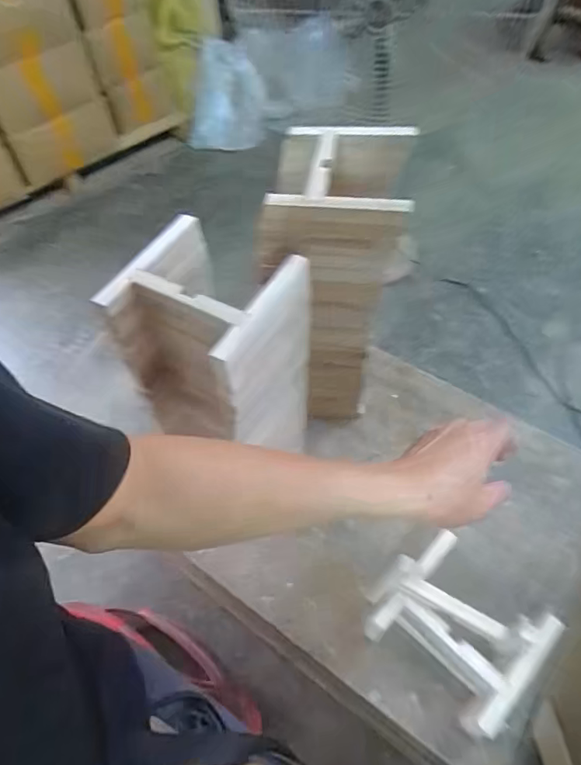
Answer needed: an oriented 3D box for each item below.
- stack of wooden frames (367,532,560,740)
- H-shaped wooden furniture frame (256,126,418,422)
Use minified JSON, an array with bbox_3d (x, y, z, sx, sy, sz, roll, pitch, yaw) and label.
[{"bbox_3d":[0.196,0.293,0.594,0.153,0.147,0.179,-38,62,-22],"label":"stack of wooden frames"},{"bbox_3d":[0.058,-0.136,0.720,0.151,0.428,0.188,6,56,6],"label":"H-shaped wooden furniture frame"}]

